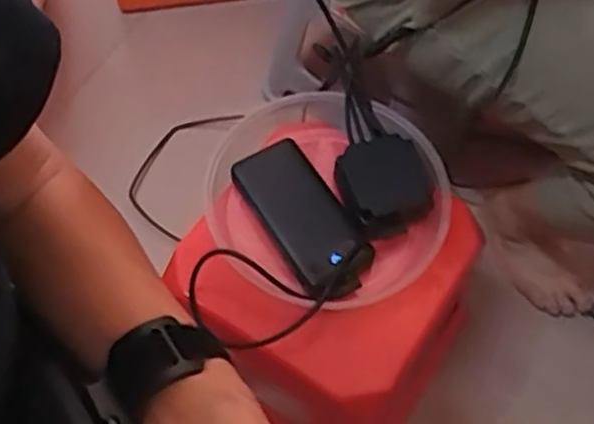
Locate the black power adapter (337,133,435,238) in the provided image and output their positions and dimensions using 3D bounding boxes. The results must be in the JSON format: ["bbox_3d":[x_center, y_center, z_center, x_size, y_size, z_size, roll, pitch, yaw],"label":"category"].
[{"bbox_3d":[0.083,-0.024,0.698,0.082,0.034,0.089,1,62,-1],"label":"black power adapter"}]

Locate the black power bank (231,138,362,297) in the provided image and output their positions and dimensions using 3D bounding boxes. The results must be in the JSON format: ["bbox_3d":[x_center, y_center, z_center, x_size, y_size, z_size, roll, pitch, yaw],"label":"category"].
[{"bbox_3d":[0.003,0.000,0.692,0.069,0.023,0.149,-28,66,-15],"label":"black power bank"}]

